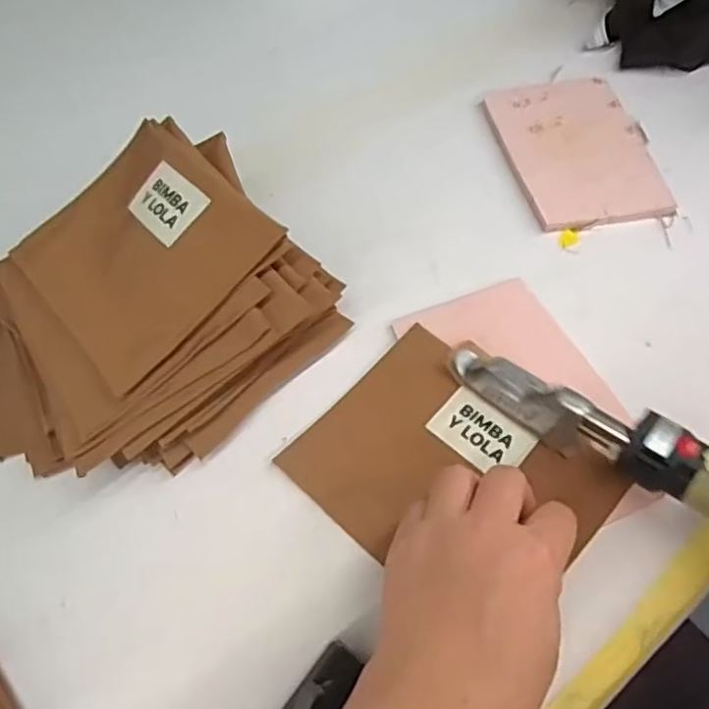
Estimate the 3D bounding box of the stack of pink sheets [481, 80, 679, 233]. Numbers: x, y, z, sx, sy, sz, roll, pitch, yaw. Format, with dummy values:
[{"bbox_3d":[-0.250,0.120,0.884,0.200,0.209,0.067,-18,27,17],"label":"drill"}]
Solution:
[{"bbox_3d":[0.186,-0.178,0.527,0.116,0.006,0.182,-9,56,-3],"label":"stack of pink sheets"}]

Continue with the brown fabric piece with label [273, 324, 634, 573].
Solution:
[{"bbox_3d":[0.054,0.070,0.376,0.132,0.010,0.170,-43,59,-18],"label":"brown fabric piece with label"}]

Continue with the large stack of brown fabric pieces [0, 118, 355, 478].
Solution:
[{"bbox_3d":[-0.147,-0.035,0.409,0.227,0.088,0.211,-35,61,-18],"label":"large stack of brown fabric pieces"}]

